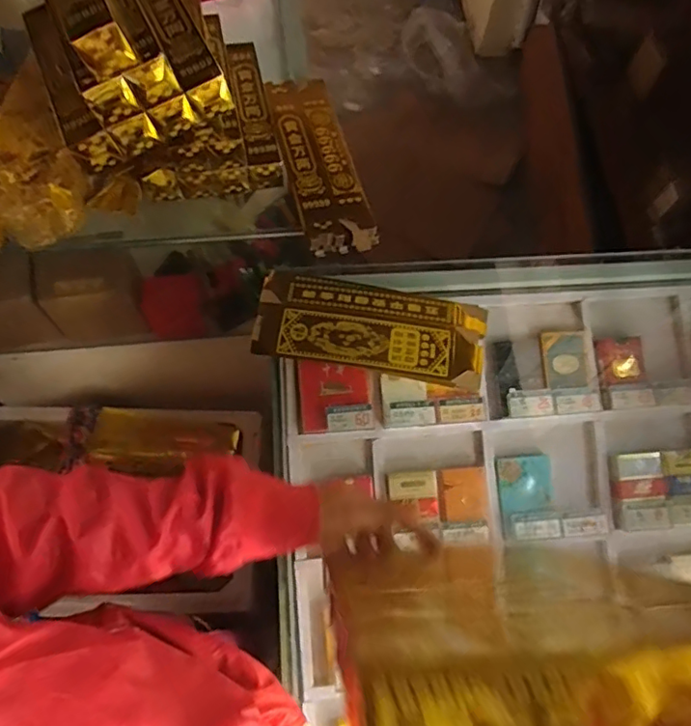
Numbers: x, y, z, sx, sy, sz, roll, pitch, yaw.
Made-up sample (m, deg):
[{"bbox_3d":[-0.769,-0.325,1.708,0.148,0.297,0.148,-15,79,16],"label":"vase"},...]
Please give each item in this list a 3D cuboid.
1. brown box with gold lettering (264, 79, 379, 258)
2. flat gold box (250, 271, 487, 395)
[{"bbox_3d":[-0.038,-0.266,0.727,0.092,0.040,0.285,-14,66,-9],"label":"brown box with gold lettering"},{"bbox_3d":[0.030,-0.044,0.628,0.256,0.018,0.114,10,64,2],"label":"flat gold box"}]

